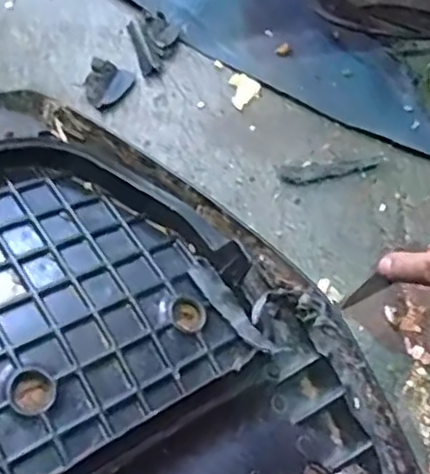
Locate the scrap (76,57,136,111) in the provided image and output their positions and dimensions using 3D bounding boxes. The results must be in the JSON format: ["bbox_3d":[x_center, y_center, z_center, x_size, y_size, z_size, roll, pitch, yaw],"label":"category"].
[{"bbox_3d":[-0.096,-0.136,0.547,0.036,0.014,0.044,36,77,9],"label":"scrap"}]

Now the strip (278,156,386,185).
[{"bbox_3d":[0.100,-0.059,0.537,0.091,0.004,0.019,-10,74,-3],"label":"strip"}]

